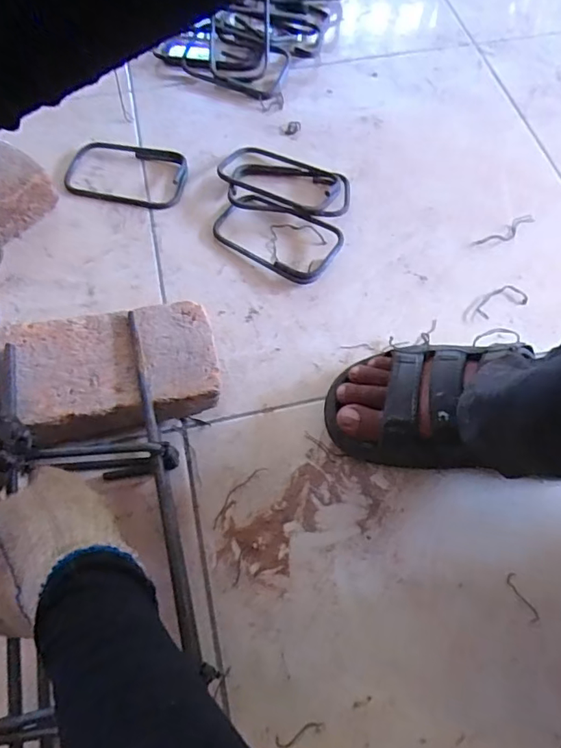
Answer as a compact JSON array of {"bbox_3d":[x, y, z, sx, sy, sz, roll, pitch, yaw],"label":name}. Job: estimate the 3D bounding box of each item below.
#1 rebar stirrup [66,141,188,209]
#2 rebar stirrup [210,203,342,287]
[{"bbox_3d":[-0.186,-0.243,0.620,0.145,0.009,0.095,9,65,4],"label":"rebar stirrup"},{"bbox_3d":[-0.005,-0.154,0.575,0.141,0.016,0.083,29,68,13],"label":"rebar stirrup"}]

